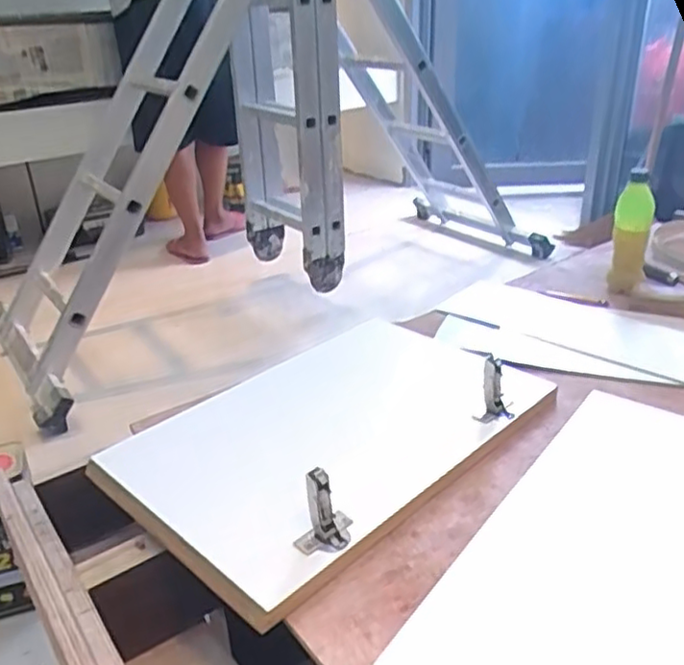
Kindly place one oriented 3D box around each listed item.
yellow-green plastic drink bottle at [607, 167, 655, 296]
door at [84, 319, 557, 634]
[{"bbox_3d":[0.491,-0.160,1.136,0.060,0.204,0.054,8,28,21],"label":"yellow-green plastic drink bottle"},{"bbox_3d":[-0.001,0.091,0.810,0.332,0.081,0.511,21,35,39],"label":"door"}]

